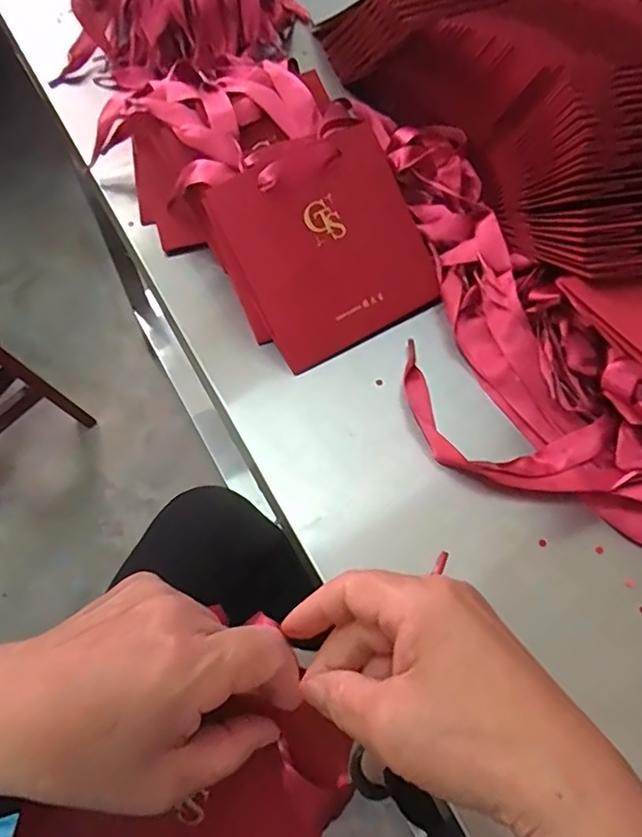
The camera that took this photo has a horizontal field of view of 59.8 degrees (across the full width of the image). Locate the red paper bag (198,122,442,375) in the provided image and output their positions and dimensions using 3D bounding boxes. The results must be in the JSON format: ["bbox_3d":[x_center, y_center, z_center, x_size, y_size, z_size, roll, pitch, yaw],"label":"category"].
[{"bbox_3d":[0.009,-0.126,0.407,0.135,0.016,0.142,-29,103,-12],"label":"red paper bag"}]

